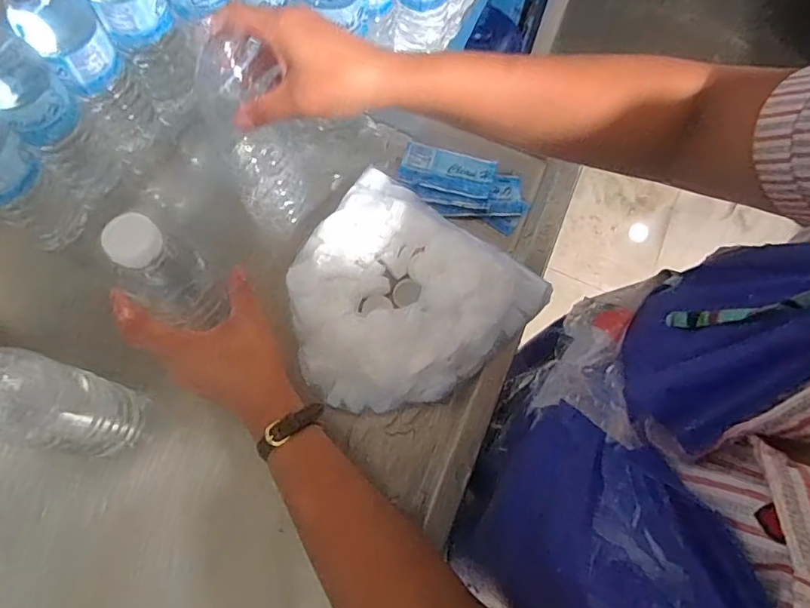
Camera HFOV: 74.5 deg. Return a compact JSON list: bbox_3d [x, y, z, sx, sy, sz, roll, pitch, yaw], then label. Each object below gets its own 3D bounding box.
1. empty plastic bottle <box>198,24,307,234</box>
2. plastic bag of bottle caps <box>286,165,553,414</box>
[{"bbox_3d":[-0.122,-0.143,0.460,0.059,0.203,0.067,-11,70,-11],"label":"empty plastic bottle"},{"bbox_3d":[-0.012,-0.009,0.503,0.217,0.061,0.217,44,74,12],"label":"plastic bag of bottle caps"}]

